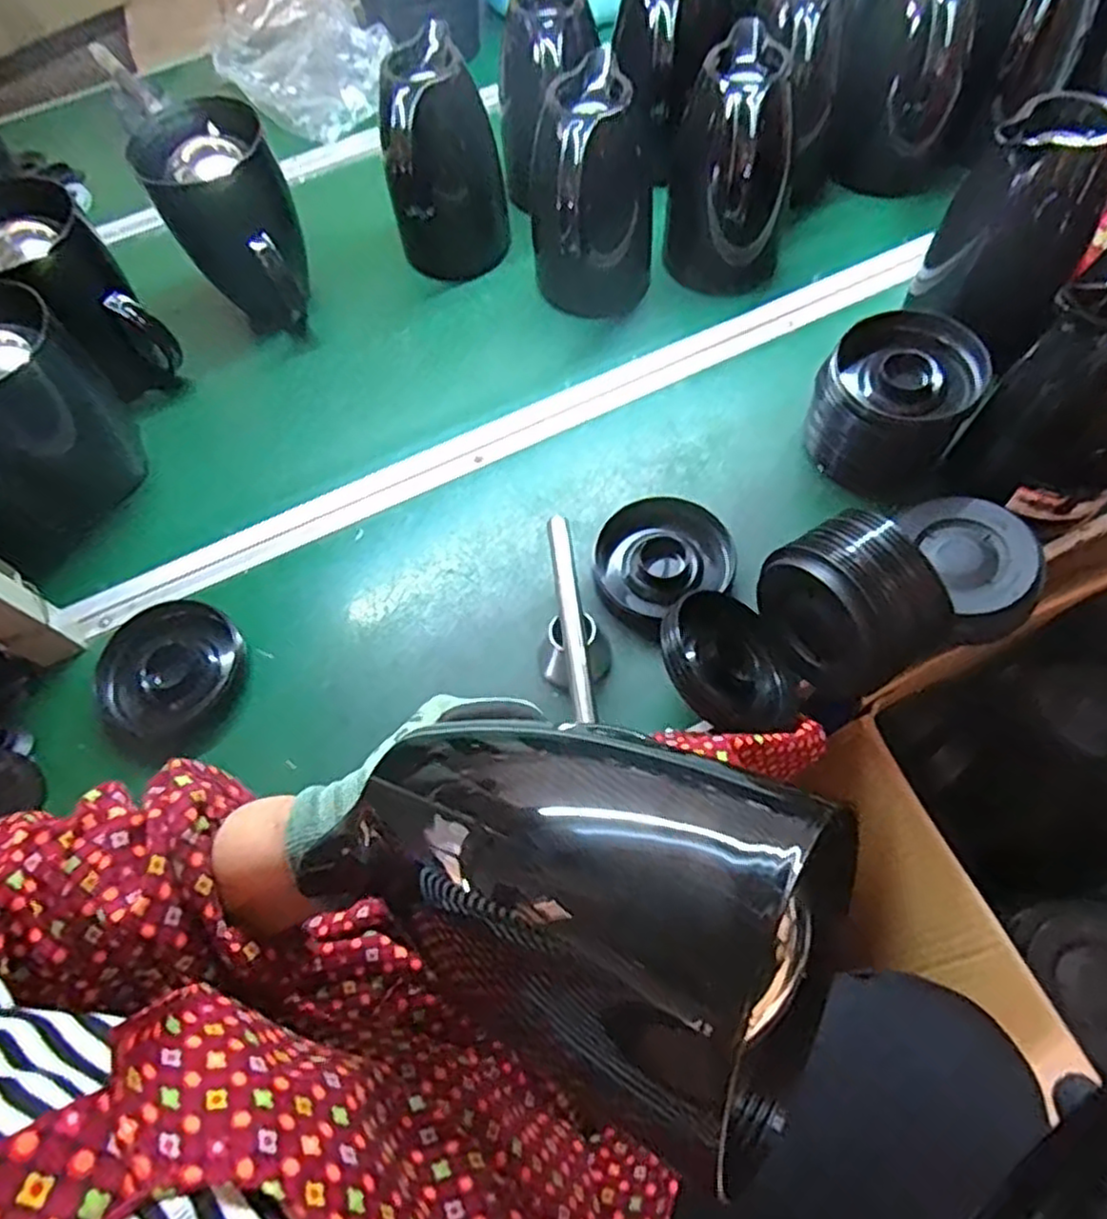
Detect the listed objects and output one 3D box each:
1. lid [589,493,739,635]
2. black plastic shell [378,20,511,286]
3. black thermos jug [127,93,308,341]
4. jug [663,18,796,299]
[{"bbox_3d":[0.095,-0.047,0.643,0.122,0.026,0.105,-26,65,-9],"label":"lid"},{"bbox_3d":[-0.117,-0.468,0.769,0.123,0.190,0.110,-10,64,-1],"label":"black plastic shell"},{"bbox_3d":[-0.332,-0.403,0.752,0.126,0.168,0.142,-28,65,-10],"label":"black thermos jug"},{"bbox_3d":[0.180,-0.437,0.733,0.121,0.197,0.152,13,65,10],"label":"jug"}]

